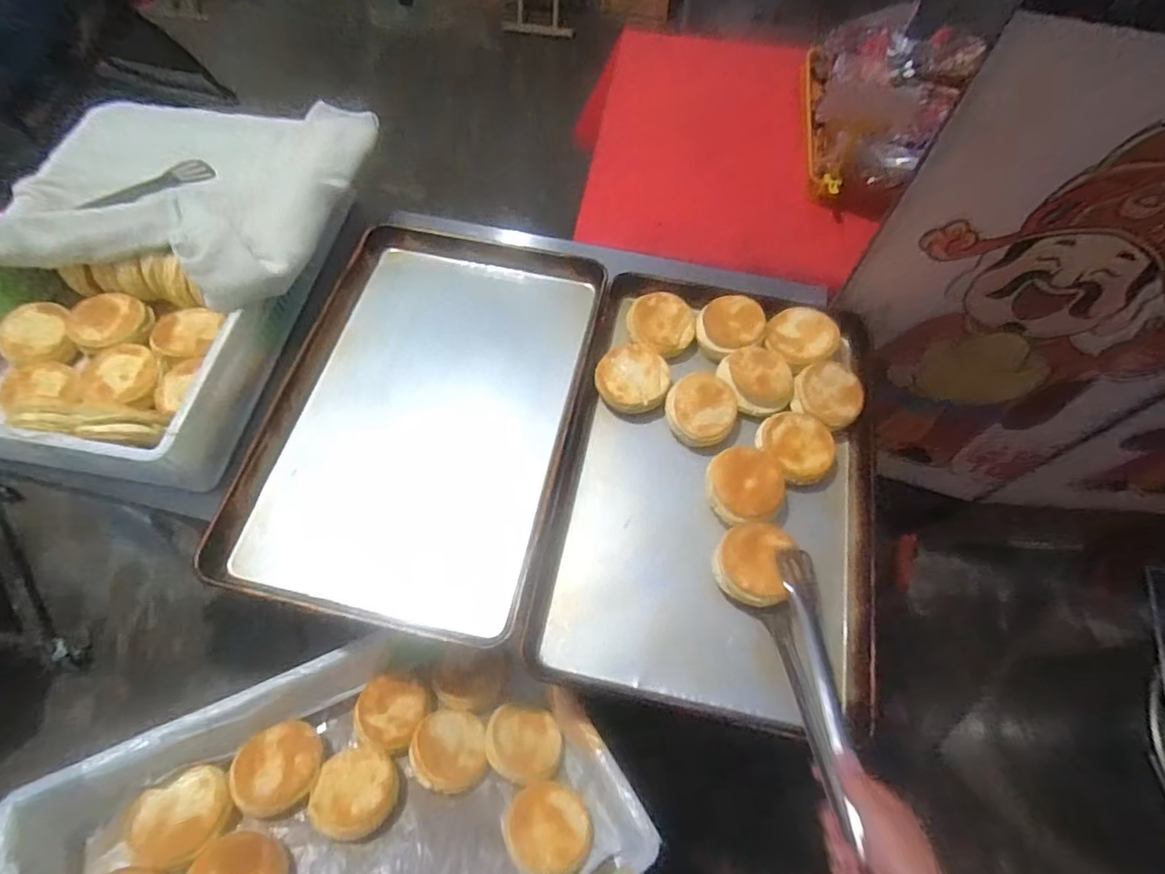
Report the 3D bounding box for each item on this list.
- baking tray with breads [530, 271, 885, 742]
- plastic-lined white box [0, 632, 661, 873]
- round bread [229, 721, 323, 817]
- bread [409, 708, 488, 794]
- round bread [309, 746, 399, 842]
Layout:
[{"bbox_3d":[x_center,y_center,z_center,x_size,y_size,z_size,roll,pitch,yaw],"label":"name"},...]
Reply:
[{"bbox_3d":[0.185,0.046,0.783,0.403,0.072,0.592,10,63,4],"label":"baking tray with breads"},{"bbox_3d":[-0.266,0.463,0.643,0.584,0.170,0.413,-15,52,-28],"label":"plastic-lined white box"},{"bbox_3d":[-0.382,0.415,0.722,0.100,0.028,0.091,-20,67,-27],"label":"round bread"},{"bbox_3d":[-0.178,0.417,0.768,0.103,0.024,0.093,17,64,7],"label":"bread"},{"bbox_3d":[-0.283,0.440,0.712,0.094,0.035,0.095,0,63,-1],"label":"round bread"}]

